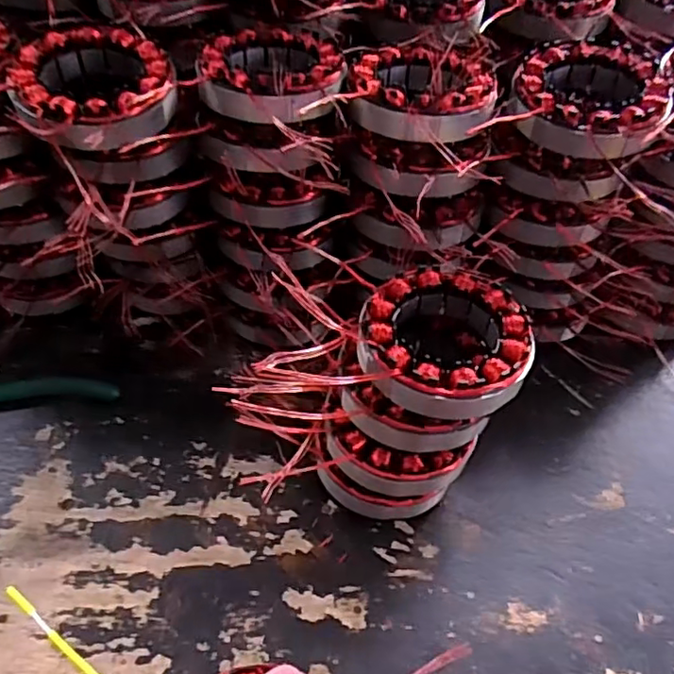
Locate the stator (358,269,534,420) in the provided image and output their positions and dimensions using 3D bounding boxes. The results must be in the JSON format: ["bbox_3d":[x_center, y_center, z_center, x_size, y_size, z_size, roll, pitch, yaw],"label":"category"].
[{"bbox_3d":[0.056,-0.001,0.307,0.085,0.023,0.086,13,51,5],"label":"stator"}]

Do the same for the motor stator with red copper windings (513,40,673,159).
[{"bbox_3d":[0.146,-0.137,0.345,0.083,0.027,0.098,16,51,7],"label":"motor stator with red copper windings"}]

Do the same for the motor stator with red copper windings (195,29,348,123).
[{"bbox_3d":[-0.038,-0.154,0.349,0.081,0.026,0.093,6,51,0],"label":"motor stator with red copper windings"}]

